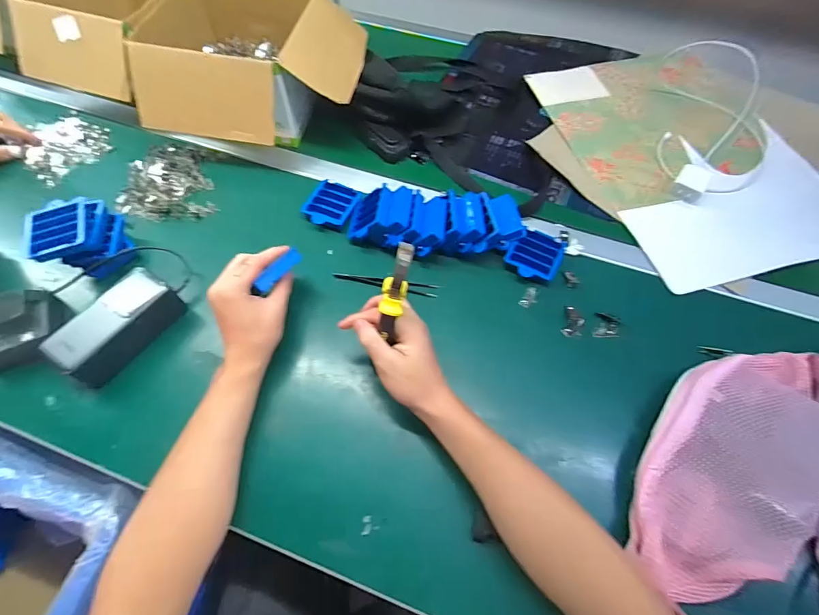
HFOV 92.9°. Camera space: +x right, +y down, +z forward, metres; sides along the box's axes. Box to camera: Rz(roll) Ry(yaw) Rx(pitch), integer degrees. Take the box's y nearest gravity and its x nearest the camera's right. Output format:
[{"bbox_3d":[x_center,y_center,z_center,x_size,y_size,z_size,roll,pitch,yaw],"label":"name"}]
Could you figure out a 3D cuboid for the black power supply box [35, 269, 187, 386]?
[{"bbox_3d":[-0.333,0.021,0.448,0.057,0.054,0.129,26,63,12],"label":"black power supply box"}]

